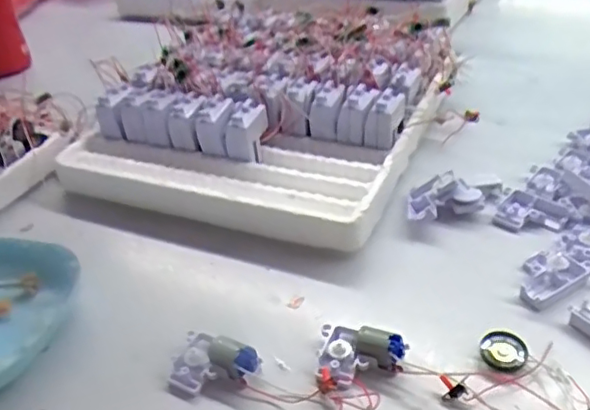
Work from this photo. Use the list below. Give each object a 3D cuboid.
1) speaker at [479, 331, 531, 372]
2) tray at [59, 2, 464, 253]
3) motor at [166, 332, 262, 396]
[{"bbox_3d":[0.122,0.085,0.346,0.026,0.006,0.027,-4,35,3],"label":"speaker"},{"bbox_3d":[-0.026,-0.099,0.555,0.291,0.084,0.299,11,39,23],"label":"tray"},{"bbox_3d":[-0.050,0.095,0.350,0.052,0.022,0.034,14,40,26],"label":"motor"}]

